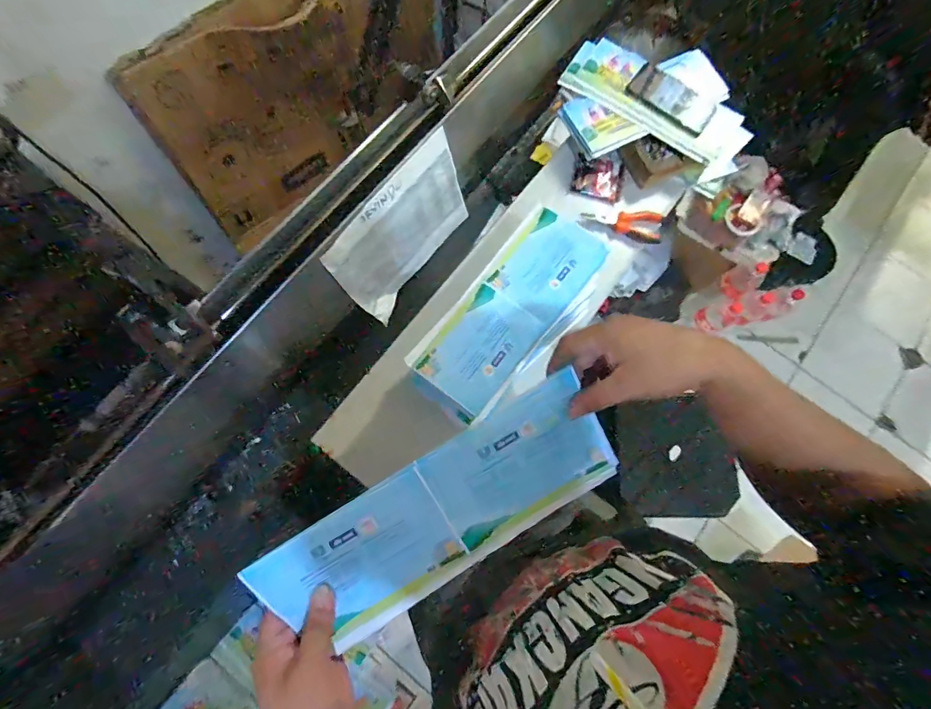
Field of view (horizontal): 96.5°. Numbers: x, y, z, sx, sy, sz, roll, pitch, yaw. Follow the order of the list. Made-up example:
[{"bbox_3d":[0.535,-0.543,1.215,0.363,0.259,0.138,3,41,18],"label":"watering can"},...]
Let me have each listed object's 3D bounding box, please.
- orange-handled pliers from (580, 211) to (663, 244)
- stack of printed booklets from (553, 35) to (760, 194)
[{"bbox_3d":[0.293,-0.244,0.773,0.152,0.037,0.058,2,76,-1],"label":"orange-handled pliers"},{"bbox_3d":[0.370,-0.472,0.799,0.376,0.054,0.263,10,84,-4],"label":"stack of printed booklets"}]

